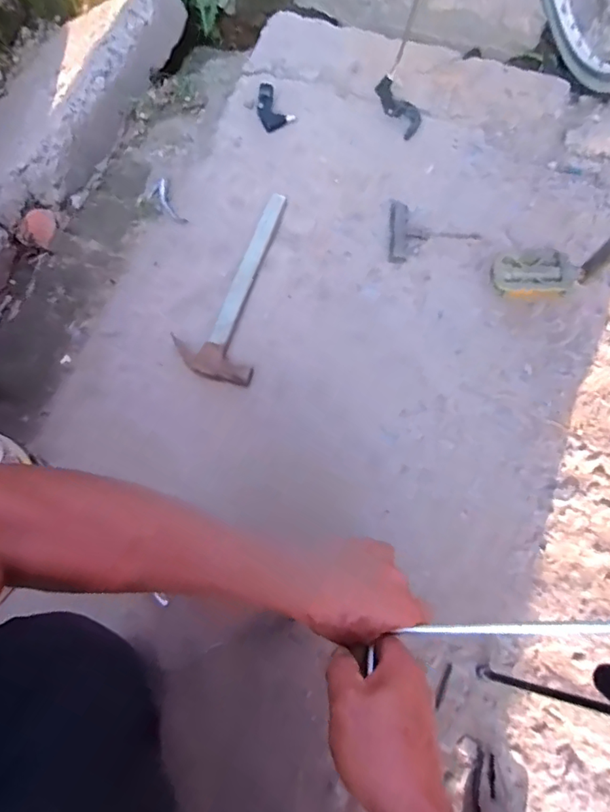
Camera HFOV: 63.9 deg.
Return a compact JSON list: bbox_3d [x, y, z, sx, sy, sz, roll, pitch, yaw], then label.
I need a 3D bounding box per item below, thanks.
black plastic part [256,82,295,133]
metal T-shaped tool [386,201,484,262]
[{"bbox_3d":[-0.062,-0.523,0.850,0.054,0.022,0.089,-30,72,-8],"label":"black plastic part"},{"bbox_3d":[0.199,-0.267,0.751,0.134,0.013,0.100,4,70,4],"label":"metal T-shaped tool"}]

